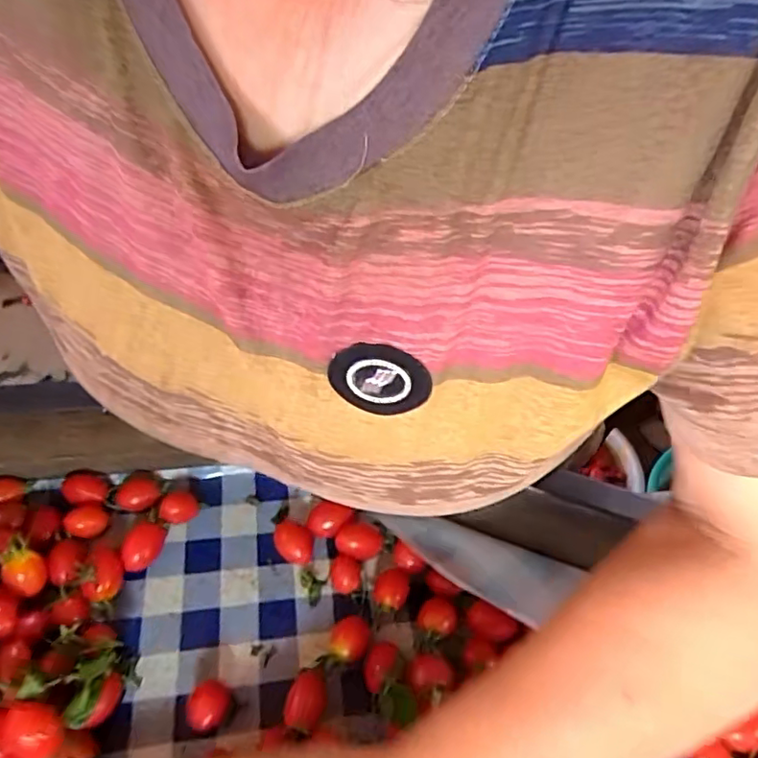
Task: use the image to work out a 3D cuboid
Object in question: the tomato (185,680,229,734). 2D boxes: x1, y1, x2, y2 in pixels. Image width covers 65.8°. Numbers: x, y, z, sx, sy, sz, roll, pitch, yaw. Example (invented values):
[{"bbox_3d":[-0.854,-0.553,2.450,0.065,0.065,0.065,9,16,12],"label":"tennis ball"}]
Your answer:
[{"bbox_3d":[-0.097,0.188,0.336,0.022,0.020,0.025,7,50,6],"label":"tomato"}]

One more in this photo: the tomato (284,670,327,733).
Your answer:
[{"bbox_3d":[-0.042,0.188,0.341,0.021,0.019,0.031,9,51,7],"label":"tomato"}]

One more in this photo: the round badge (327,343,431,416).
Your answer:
[{"bbox_3d":[0.000,0.001,0.211,0.037,0.027,0.004,10,27,14],"label":"round badge"}]

